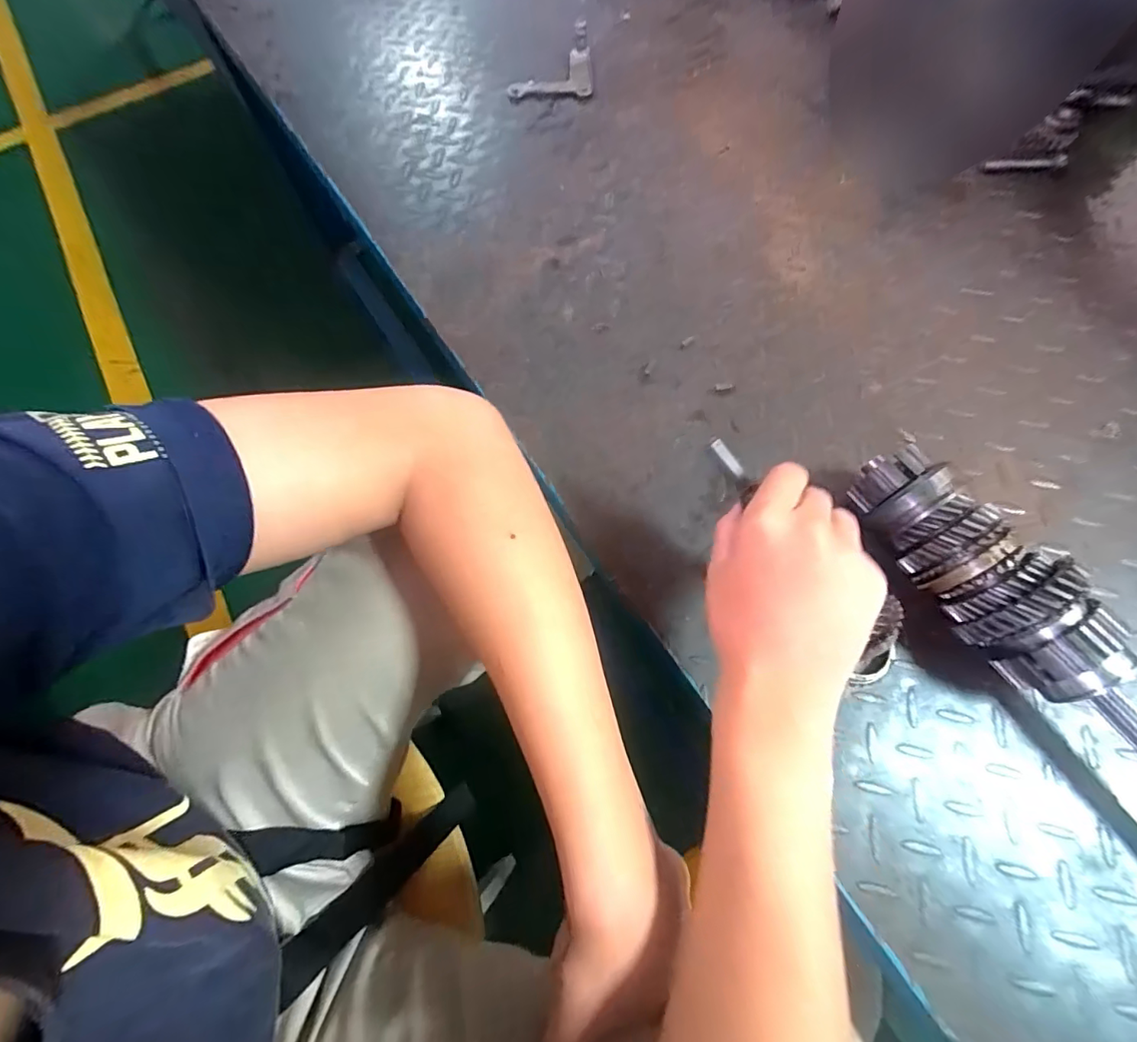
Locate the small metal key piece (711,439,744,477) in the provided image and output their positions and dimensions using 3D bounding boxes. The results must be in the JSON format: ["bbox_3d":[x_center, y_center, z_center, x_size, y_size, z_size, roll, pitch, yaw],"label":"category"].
[{"bbox_3d":[0.094,-0.037,0.297,0.028,0.005,0.006,43,73,-20],"label":"small metal key piece"}]

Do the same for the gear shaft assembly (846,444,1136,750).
[{"bbox_3d":[0.304,0.089,0.317,0.058,0.073,0.327,-30,70,-9],"label":"gear shaft assembly"}]

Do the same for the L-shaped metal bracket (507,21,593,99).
[{"bbox_3d":[-0.024,-0.562,0.617,0.105,0.033,0.083,-4,68,1],"label":"L-shaped metal bracket"}]

